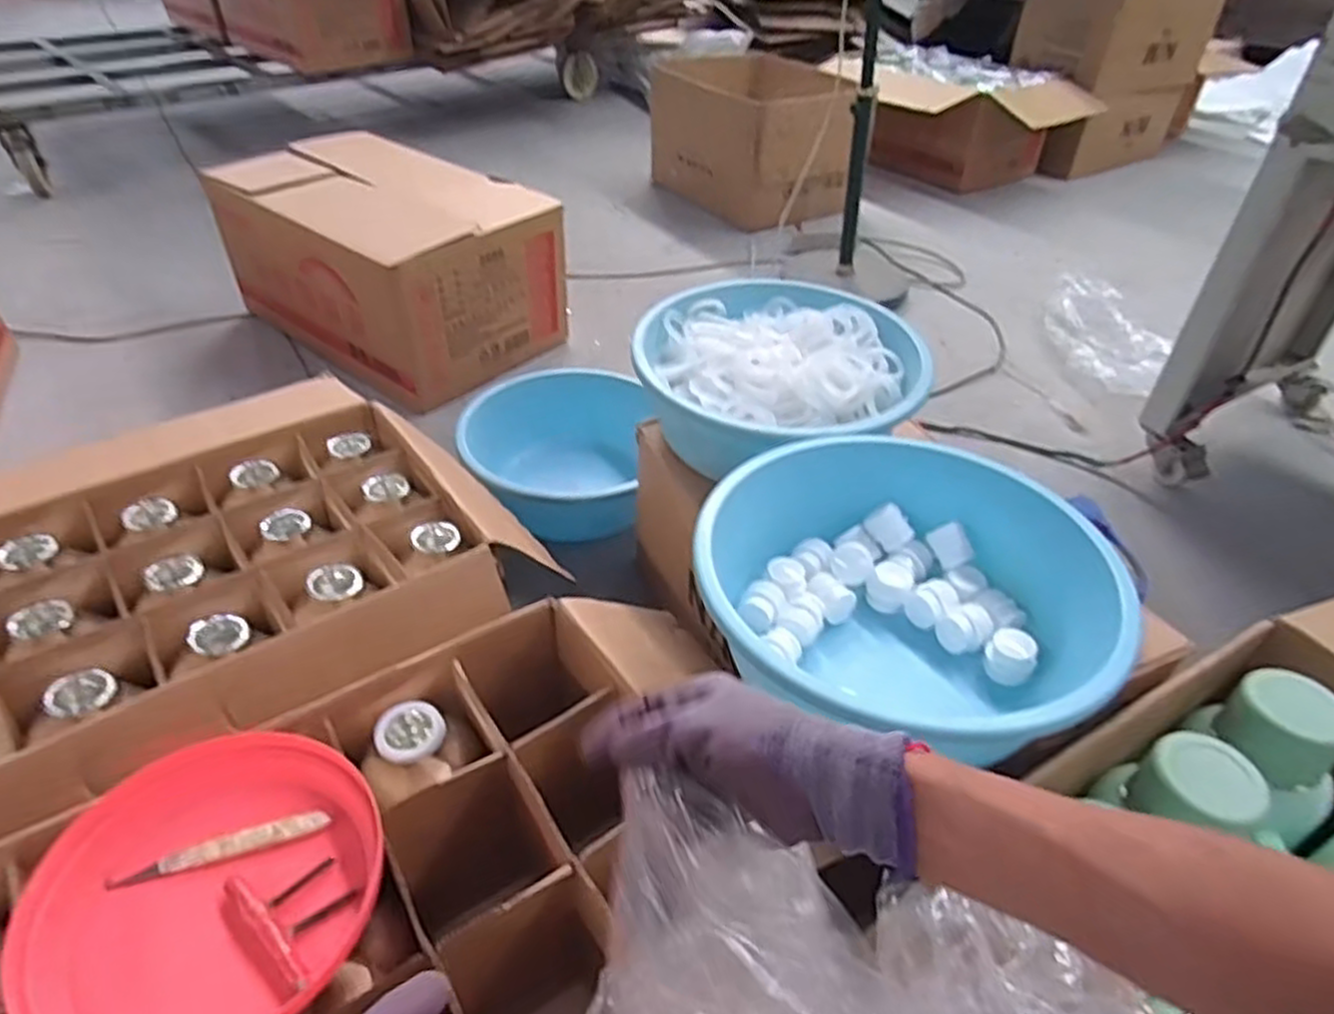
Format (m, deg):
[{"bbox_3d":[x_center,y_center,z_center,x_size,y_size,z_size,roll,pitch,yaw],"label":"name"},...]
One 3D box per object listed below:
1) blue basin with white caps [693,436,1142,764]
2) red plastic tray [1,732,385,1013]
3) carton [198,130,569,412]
[{"bbox_3d":[0.212,0.084,0.741,0.365,0.151,0.335,1,40,-1],"label":"blue basin with white caps"},{"bbox_3d":[-0.331,0.282,0.575,0.233,0.055,0.219,-17,44,-22],"label":"red plastic tray"},{"bbox_3d":[-0.594,-0.526,1.672,0.643,0.336,0.409,27,46,26],"label":"carton"}]

